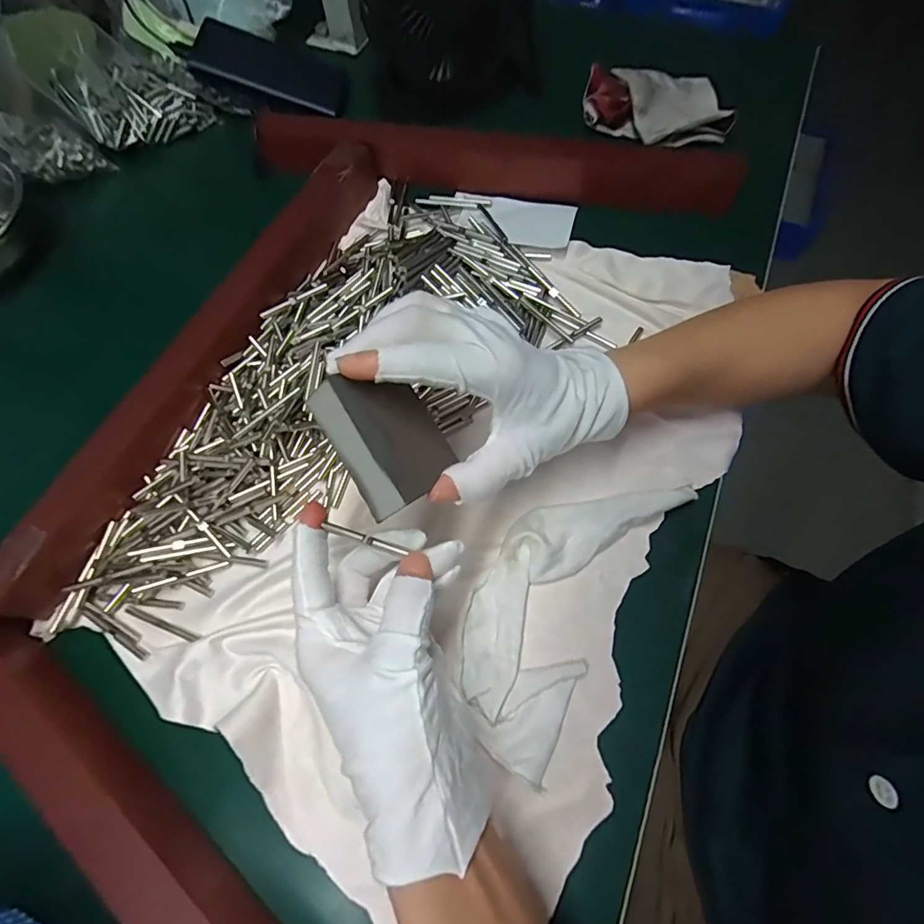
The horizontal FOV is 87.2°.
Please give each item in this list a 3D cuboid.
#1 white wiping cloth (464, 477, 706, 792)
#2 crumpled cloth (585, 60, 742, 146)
[{"bbox_3d":[0.055,0.075,0.283,0.076,0.014,0.178,30,71,12],"label":"white wiping cloth"},{"bbox_3d":[0.174,-0.327,0.439,0.123,0.029,0.100,7,68,4],"label":"crumpled cloth"}]

